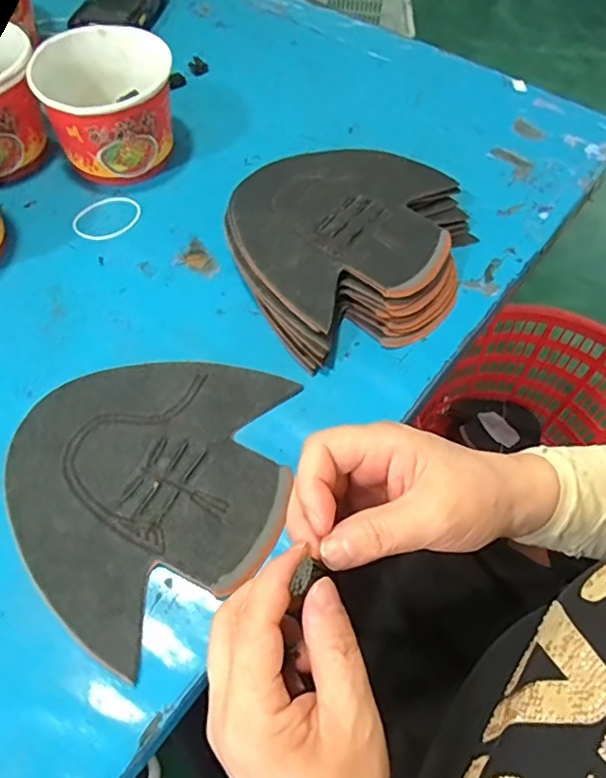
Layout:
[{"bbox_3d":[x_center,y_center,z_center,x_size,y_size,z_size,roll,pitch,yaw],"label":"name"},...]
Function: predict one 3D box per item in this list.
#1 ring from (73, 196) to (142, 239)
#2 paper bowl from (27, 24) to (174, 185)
[{"bbox_3d":[-0.170,-0.150,0.488,0.057,0.004,0.057,1,57,-2],"label":"ring"},{"bbox_3d":[-0.171,-0.249,0.500,0.110,0.084,0.119,-11,59,-9],"label":"paper bowl"}]

